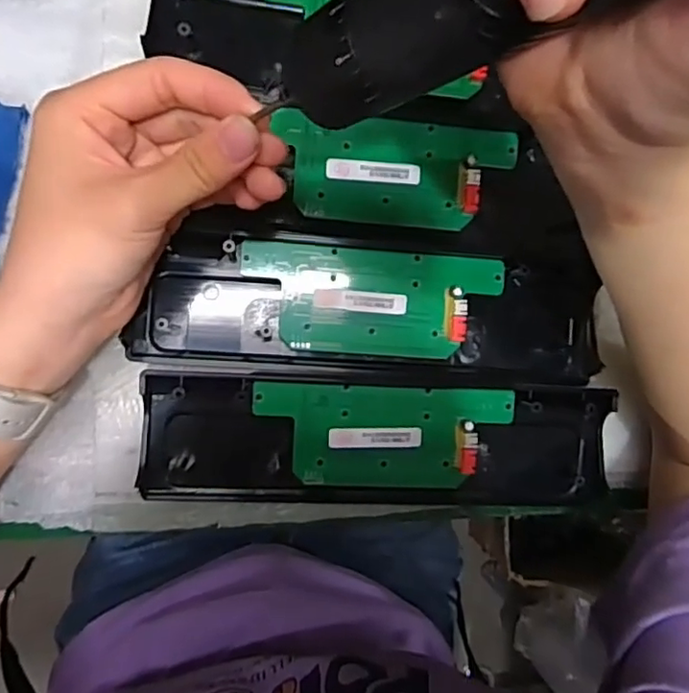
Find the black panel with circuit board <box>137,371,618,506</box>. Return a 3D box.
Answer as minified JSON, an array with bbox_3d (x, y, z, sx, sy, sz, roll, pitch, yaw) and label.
[{"bbox_3d":[0.021,0.053,0.318,0.242,0.016,0.067,3,91,-6],"label":"black panel with circuit board"}]

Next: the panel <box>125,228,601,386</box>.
[{"bbox_3d":[0.017,-0.019,0.319,0.240,0.017,0.067,3,91,-6],"label":"panel"}]

